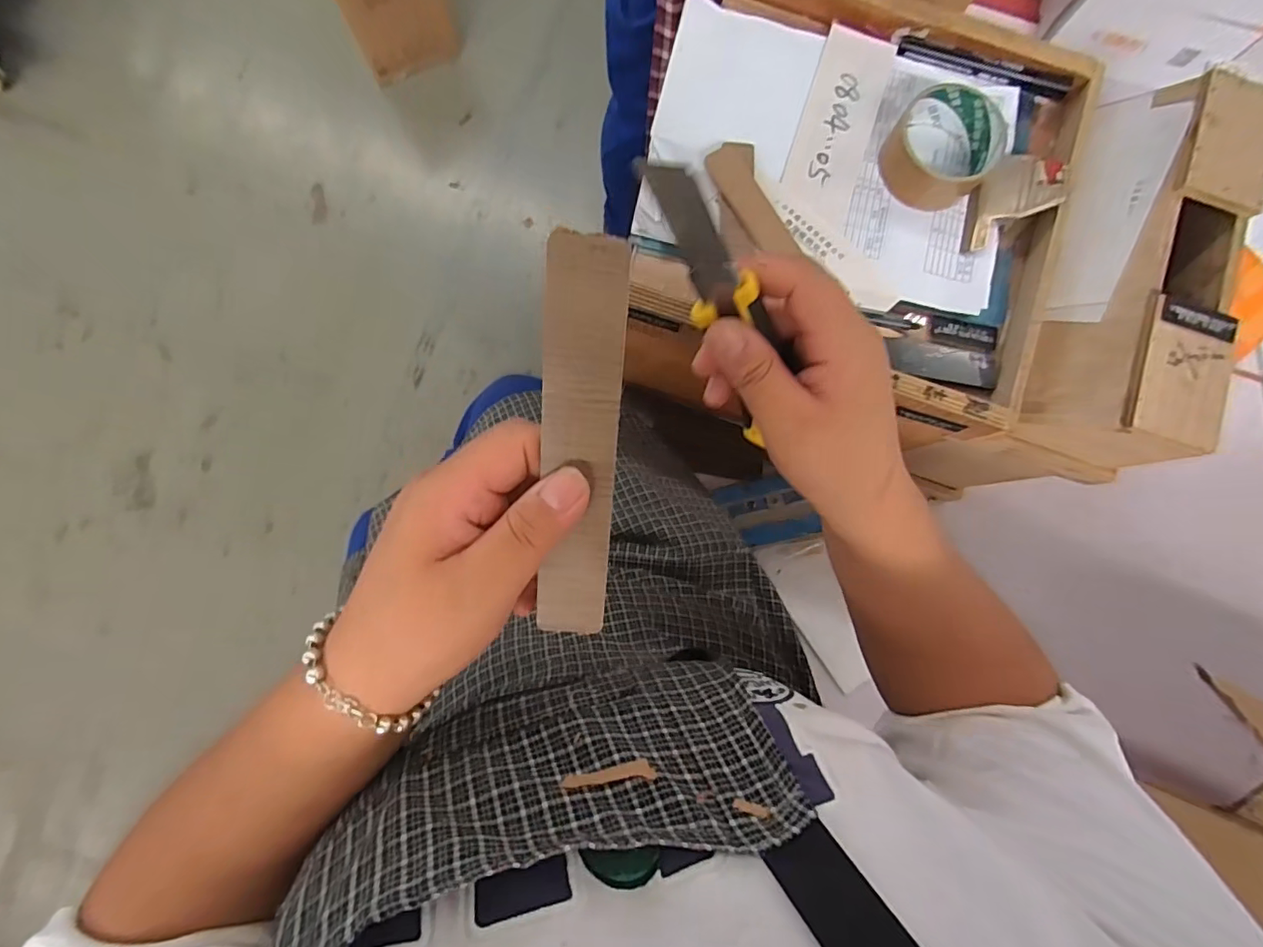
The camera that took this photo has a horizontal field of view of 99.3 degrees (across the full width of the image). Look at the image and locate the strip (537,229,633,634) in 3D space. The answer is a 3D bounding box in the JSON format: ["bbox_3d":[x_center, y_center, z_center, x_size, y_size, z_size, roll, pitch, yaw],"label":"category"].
[{"bbox_3d":[-0.019,-0.006,0.201,0.028,0.006,0.151,3,110,-3],"label":"strip"}]

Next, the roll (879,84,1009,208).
[{"bbox_3d":[0.254,-0.268,0.443,0.092,0.037,0.084,0,83,-3],"label":"roll"}]

